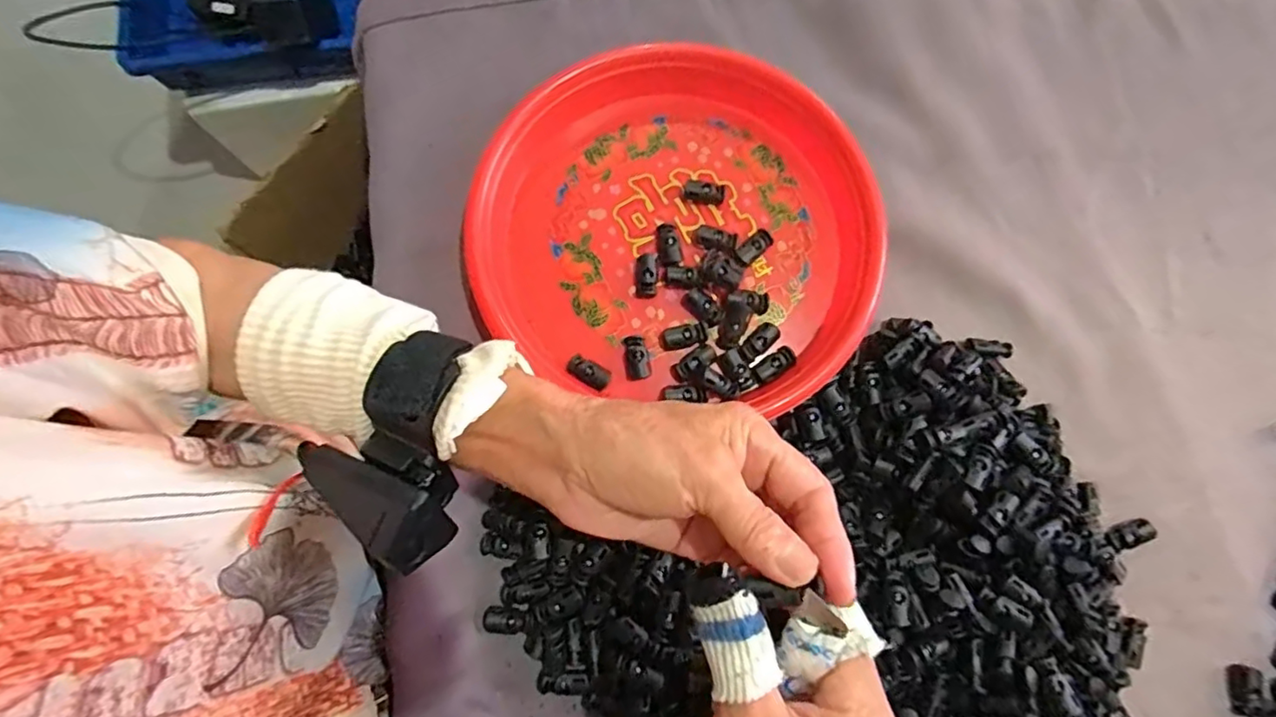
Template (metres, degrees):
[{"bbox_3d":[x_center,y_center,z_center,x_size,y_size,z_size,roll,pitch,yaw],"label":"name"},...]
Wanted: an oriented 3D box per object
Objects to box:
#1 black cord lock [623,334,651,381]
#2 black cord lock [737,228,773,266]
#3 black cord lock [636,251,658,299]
[{"bbox_3d":[-0.001,-0.001,0.379,0.015,0.010,0.027,-8,78,-4],"label":"black cord lock"},{"bbox_3d":[0.077,-0.073,0.396,0.025,0.011,0.013,-40,82,-9],"label":"black cord lock"},{"bbox_3d":[0.006,-0.054,0.391,0.013,0.009,0.030,1,78,-1],"label":"black cord lock"}]

